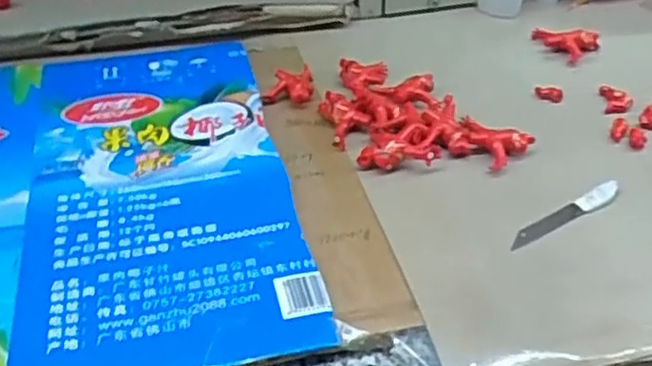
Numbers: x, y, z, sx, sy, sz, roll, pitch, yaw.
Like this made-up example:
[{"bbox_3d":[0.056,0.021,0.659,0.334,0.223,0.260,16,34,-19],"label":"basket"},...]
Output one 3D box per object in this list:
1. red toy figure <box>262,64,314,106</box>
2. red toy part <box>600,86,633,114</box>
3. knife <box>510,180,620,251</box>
[{"bbox_3d":[-0.025,-0.068,0.471,0.033,0.013,0.037,2,40,3],"label":"red toy figure"},{"bbox_3d":[0.196,-0.056,0.459,0.017,0.010,0.023,4,41,4],"label":"red toy part"},{"bbox_3d":[0.131,0.017,0.368,0.078,0.004,0.012,-25,61,-20],"label":"knife"}]

